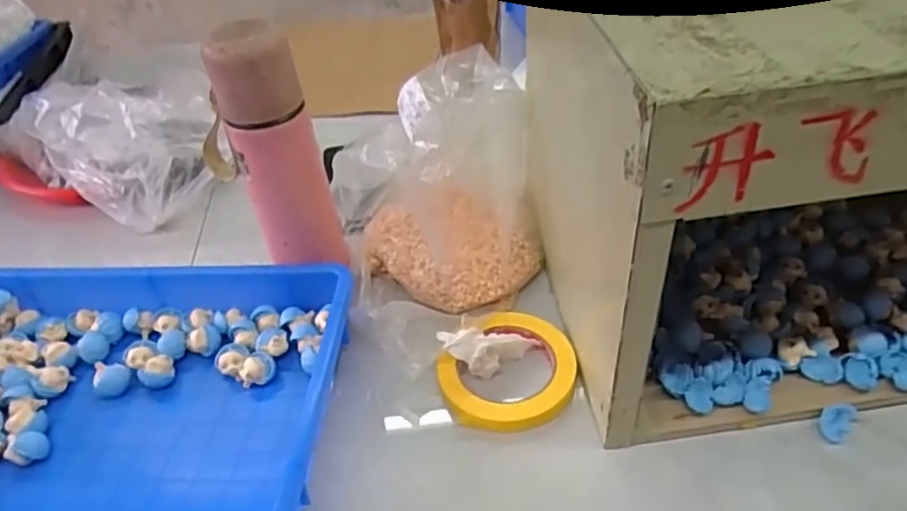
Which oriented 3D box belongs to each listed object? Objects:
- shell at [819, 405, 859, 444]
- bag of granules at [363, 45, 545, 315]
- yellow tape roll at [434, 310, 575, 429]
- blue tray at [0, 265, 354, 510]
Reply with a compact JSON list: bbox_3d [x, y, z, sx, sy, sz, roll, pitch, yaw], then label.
[{"bbox_3d":[0.277,0.120,0.468,0.027,0.017,0.020,-32,47,-27],"label":"shell"},{"bbox_3d":[-0.005,-0.046,0.576,0.166,0.147,0.123,-8,42,0],"label":"bag of granules"},{"bbox_3d":[0.042,0.090,0.525,0.108,0.016,0.104,-3,41,3],"label":"yellow tape roll"},{"bbox_3d":[-0.274,0.112,0.514,0.365,0.062,0.248,-1,41,6],"label":"blue tray"}]

